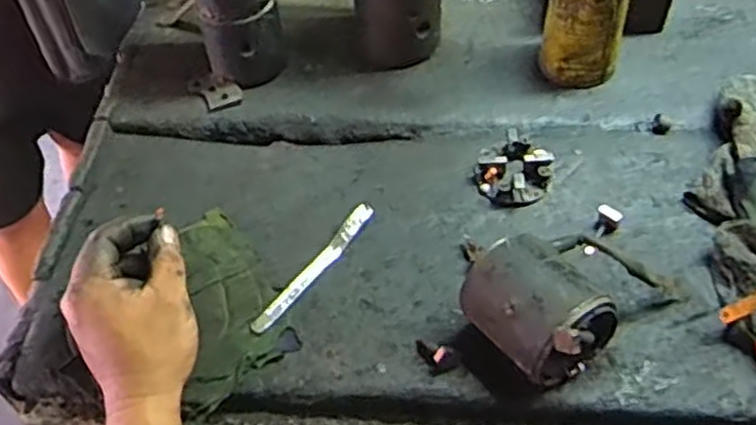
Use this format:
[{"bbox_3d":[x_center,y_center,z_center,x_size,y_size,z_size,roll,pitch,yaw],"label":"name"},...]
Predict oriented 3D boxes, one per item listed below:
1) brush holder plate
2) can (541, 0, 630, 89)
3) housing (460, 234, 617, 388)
[{"bbox_3d":[0.123,-0.037,0.664,0.062,0.024,0.061,-2,51,3],"label":"brush holder plate"},{"bbox_3d":[0.201,-0.190,0.708,0.072,0.108,0.078,-2,51,3],"label":"can"},{"bbox_3d":[0.117,0.067,0.533,0.083,0.068,0.104,-36,57,-23],"label":"housing"}]

